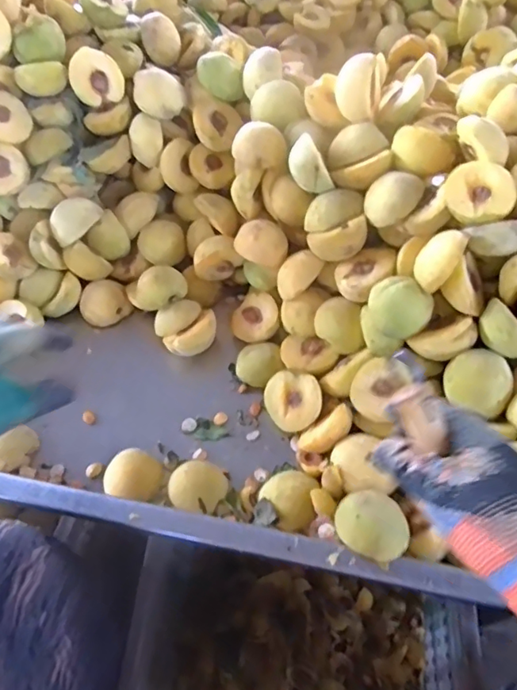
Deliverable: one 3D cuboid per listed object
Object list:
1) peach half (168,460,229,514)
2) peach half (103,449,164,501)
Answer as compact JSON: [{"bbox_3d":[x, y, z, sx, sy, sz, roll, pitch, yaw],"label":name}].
[{"bbox_3d":[-0.058,0.136,0.508,0.056,0.026,0.049,7,58,8],"label":"peach half"},{"bbox_3d":[-0.124,0.128,0.520,0.054,0.026,0.047,21,61,16],"label":"peach half"}]

